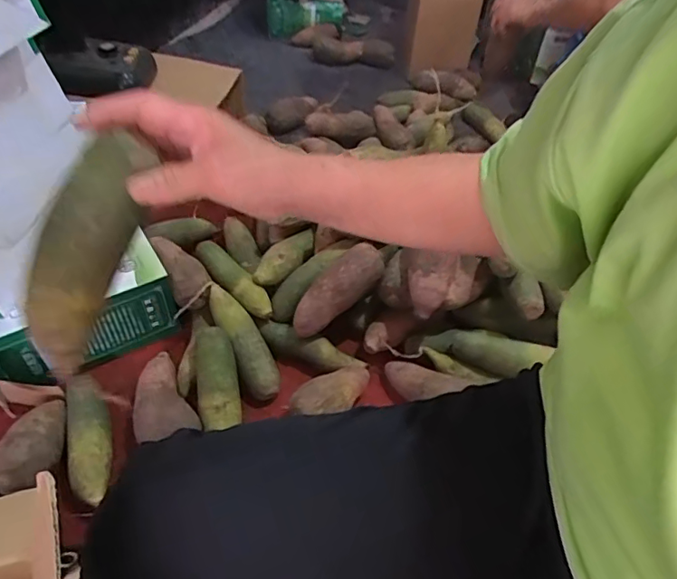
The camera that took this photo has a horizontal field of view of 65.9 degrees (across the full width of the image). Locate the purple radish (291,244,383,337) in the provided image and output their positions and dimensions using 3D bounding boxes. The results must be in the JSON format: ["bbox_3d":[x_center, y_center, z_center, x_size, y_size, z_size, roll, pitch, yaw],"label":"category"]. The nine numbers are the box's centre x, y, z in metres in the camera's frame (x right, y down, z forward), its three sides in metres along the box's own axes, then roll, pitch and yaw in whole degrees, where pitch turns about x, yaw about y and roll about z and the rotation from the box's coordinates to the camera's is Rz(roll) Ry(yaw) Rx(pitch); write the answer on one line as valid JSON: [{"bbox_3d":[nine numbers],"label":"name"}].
[{"bbox_3d":[-0.006,-0.001,0.823,0.179,0.055,0.062,-45,58,-2],"label":"purple radish"}]

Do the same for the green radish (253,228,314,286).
[{"bbox_3d":[-0.093,-0.051,0.879,0.120,0.047,0.046,-42,59,-10],"label":"green radish"}]

